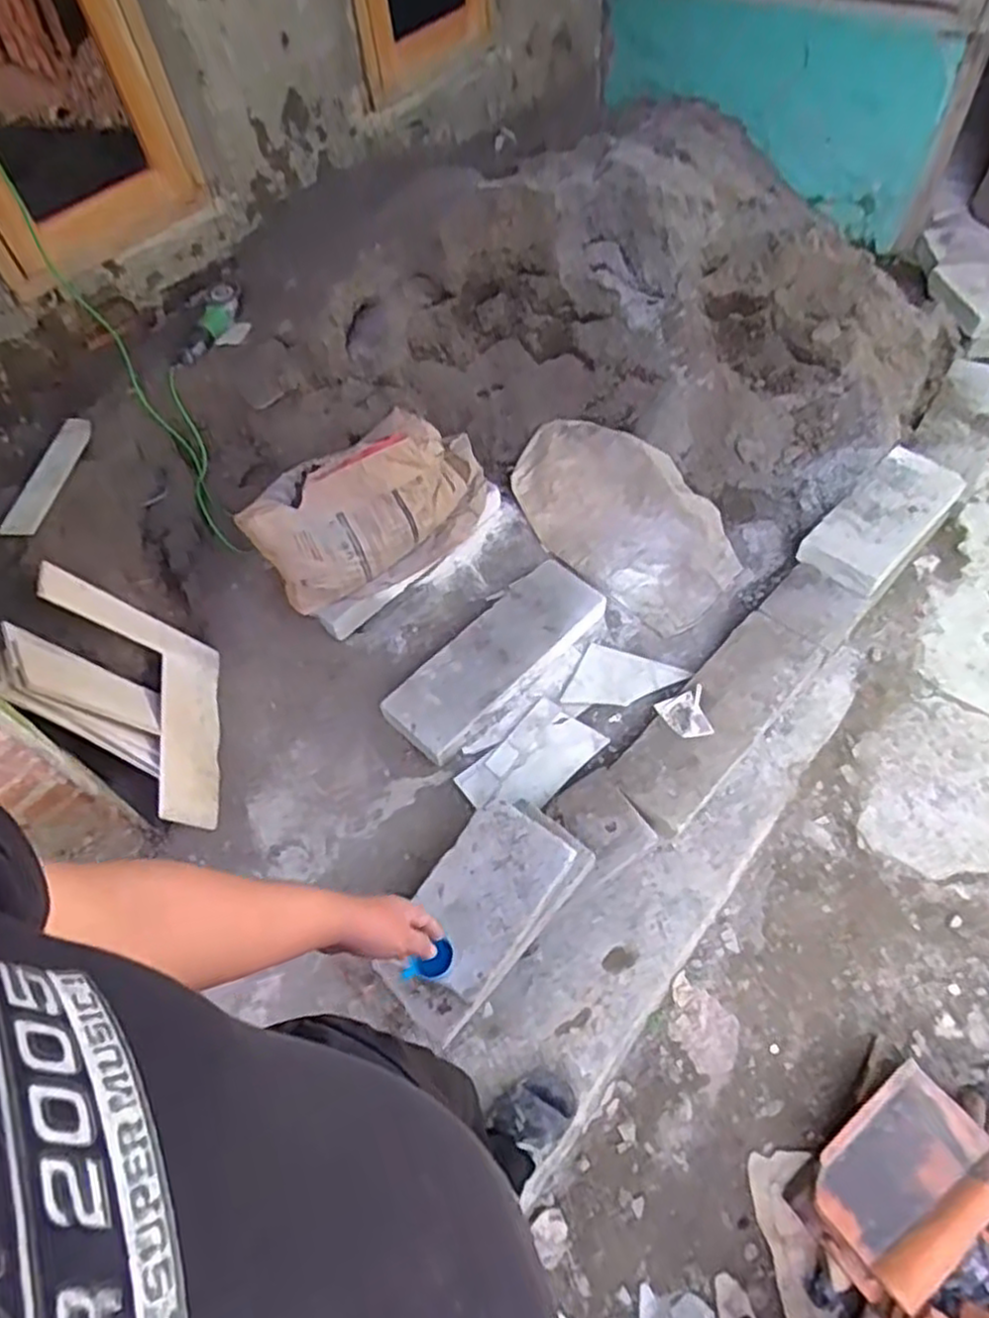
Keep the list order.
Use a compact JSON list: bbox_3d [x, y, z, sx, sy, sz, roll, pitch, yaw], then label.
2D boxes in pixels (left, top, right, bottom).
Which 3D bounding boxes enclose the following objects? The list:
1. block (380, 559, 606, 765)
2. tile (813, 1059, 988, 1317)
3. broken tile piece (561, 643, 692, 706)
[{"bbox_3d":[0.009,-0.011,1.822,0.225,0.094,0.620,37,66,26],"label":"block"},{"bbox_3d":[0.676,0.850,1.180,0.284,0.036,0.209,-44,56,-3],"label":"tile"},{"bbox_3d":[0.322,0.064,1.793,0.249,0.027,0.195,17,59,16],"label":"broken tile piece"}]

